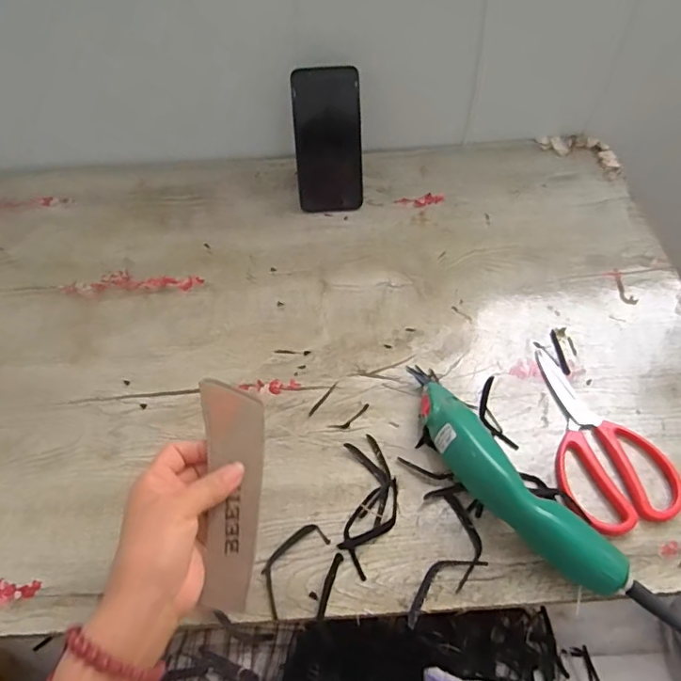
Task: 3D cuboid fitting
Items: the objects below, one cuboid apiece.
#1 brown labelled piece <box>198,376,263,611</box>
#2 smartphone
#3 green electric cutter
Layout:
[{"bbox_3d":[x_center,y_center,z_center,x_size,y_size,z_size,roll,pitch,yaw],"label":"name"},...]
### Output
[{"bbox_3d":[-0.080,0.108,0.389,0.048,0.009,0.160,-3,69,0],"label":"brown labelled piece"},{"bbox_3d":[-0.015,-0.250,0.669,0.081,0.167,0.011,-3,22,0],"label":"smartphone"},{"bbox_3d":[0.134,0.112,0.462,0.058,0.048,0.245,-29,58,-18],"label":"green electric cutter"}]

